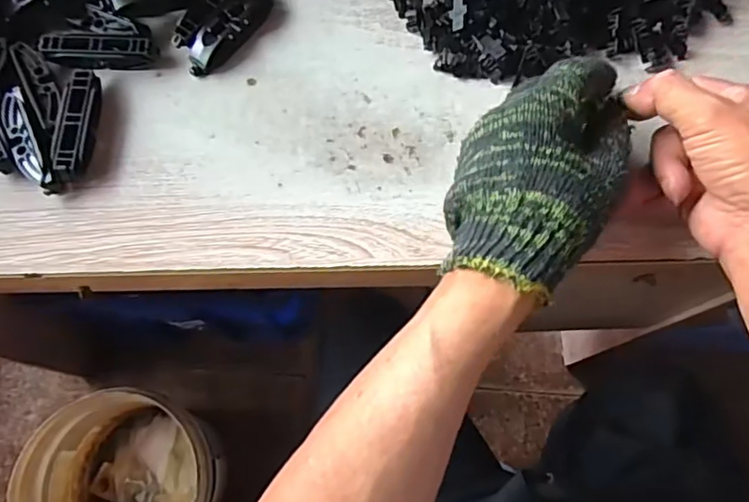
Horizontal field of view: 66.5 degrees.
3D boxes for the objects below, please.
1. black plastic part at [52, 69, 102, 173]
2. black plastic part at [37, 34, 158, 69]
[{"bbox_3d":[-0.197,-0.084,0.379,0.018,0.017,0.072,1,72,-1],"label":"black plastic part"},{"bbox_3d":[-0.190,-0.139,0.396,0.076,0.015,0.018,1,72,-1],"label":"black plastic part"}]

